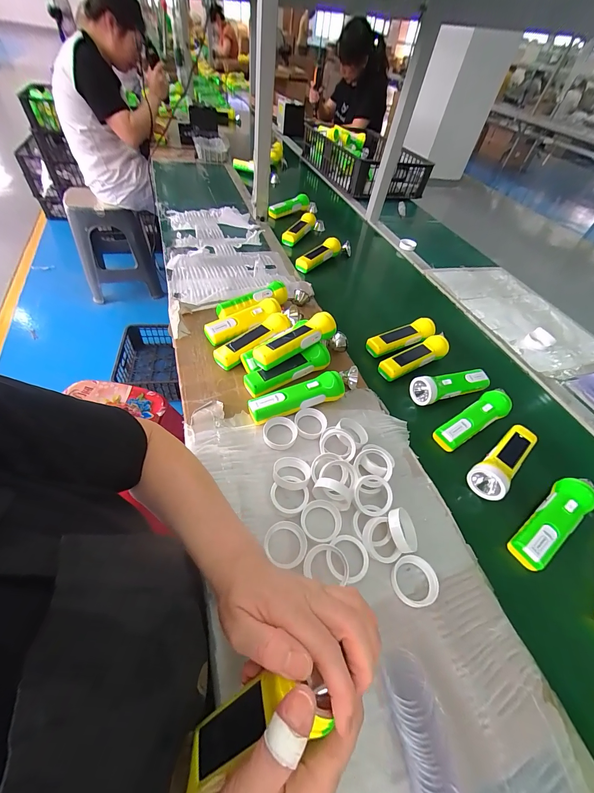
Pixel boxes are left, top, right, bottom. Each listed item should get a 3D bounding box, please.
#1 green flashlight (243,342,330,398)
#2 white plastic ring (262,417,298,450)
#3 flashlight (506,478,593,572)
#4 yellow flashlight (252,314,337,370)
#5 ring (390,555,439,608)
[{"bbox_3d":[-0.014,-0.052,0.560,0.172,0.038,0.044,-25,56,-23],"label":"green flashlight"},{"bbox_3d":[-0.027,0.060,0.494,0.055,0.017,0.053,2,50,-3],"label":"white plastic ring"},{"bbox_3d":[0.364,0.179,0.439,0.156,0.052,0.043,-28,57,-25],"label":"flashlight"},{"bbox_3d":[-0.001,-0.102,0.557,0.163,0.054,0.042,-26,63,-27],"label":"yellow flashlight"},{"bbox_3d":[0.146,0.227,0.378,0.051,0.016,0.054,2,50,-3],"label":"ring"}]

